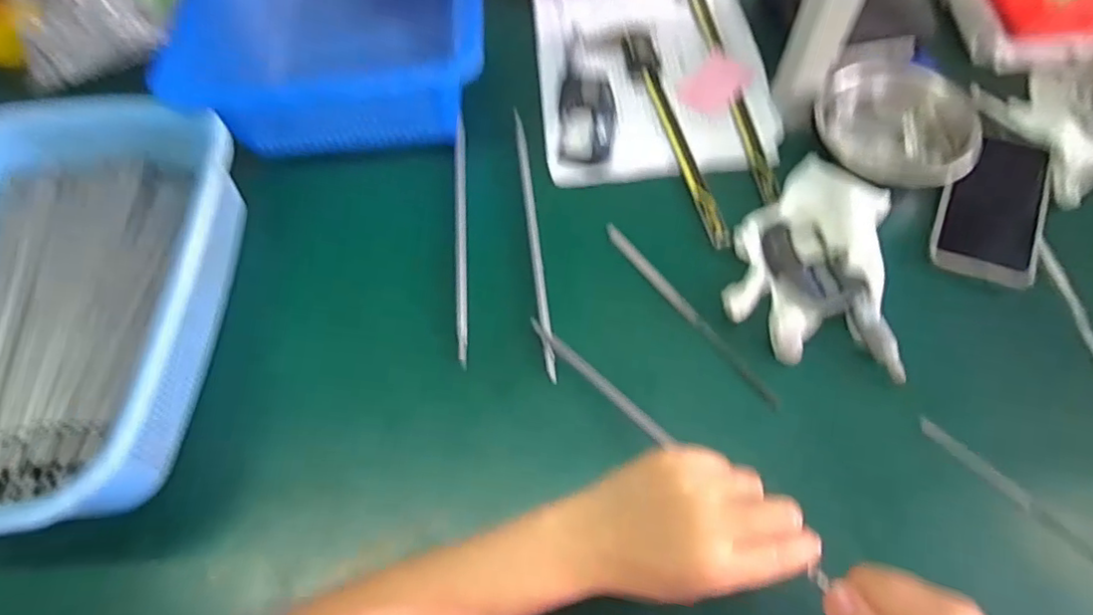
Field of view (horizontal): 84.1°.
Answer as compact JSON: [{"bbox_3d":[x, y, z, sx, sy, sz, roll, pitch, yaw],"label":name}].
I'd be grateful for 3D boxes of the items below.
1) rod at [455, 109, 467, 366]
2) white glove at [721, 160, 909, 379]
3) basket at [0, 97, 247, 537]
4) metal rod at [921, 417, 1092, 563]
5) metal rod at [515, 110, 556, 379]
[{"bbox_3d":[-0.075,-0.072,0.532,0.008,0.011,0.262,-5,60,0],"label":"rod"},{"bbox_3d":[0.215,-0.043,0.492,0.122,0.029,0.185,10,61,8],"label":"white glove"},{"bbox_3d":[-0.367,0.004,0.460,0.236,0.102,0.335,-1,61,2],"label":"basket"},{"bbox_3d":[0.314,0.126,0.407,0.012,0.007,0.135,-40,66,-18],"label":"metal rod"},{"bbox_3d":[-0.012,-0.069,0.527,0.009,0.009,0.279,-7,61,-1],"label":"metal rod"}]

